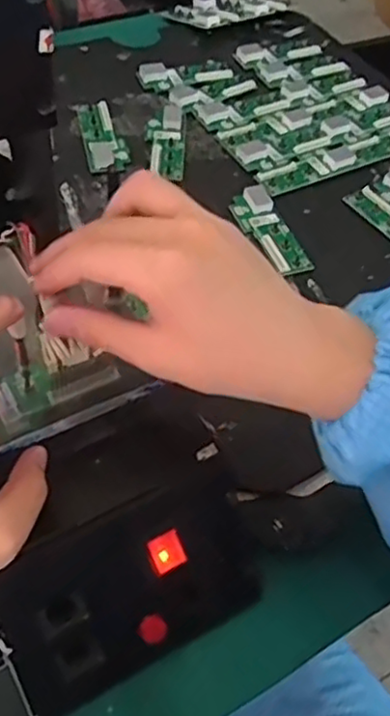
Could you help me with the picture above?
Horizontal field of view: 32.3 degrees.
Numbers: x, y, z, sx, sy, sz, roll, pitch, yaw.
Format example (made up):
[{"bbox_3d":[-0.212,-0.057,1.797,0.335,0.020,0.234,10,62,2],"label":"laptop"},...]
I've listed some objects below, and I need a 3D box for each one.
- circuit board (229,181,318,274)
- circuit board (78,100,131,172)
[{"bbox_3d":[0.064,-0.109,0.571,0.034,0.013,0.098,-17,56,-16],"label":"circuit board"},{"bbox_3d":[-0.086,-0.209,0.635,0.038,0.008,0.101,-8,54,-10],"label":"circuit board"}]

